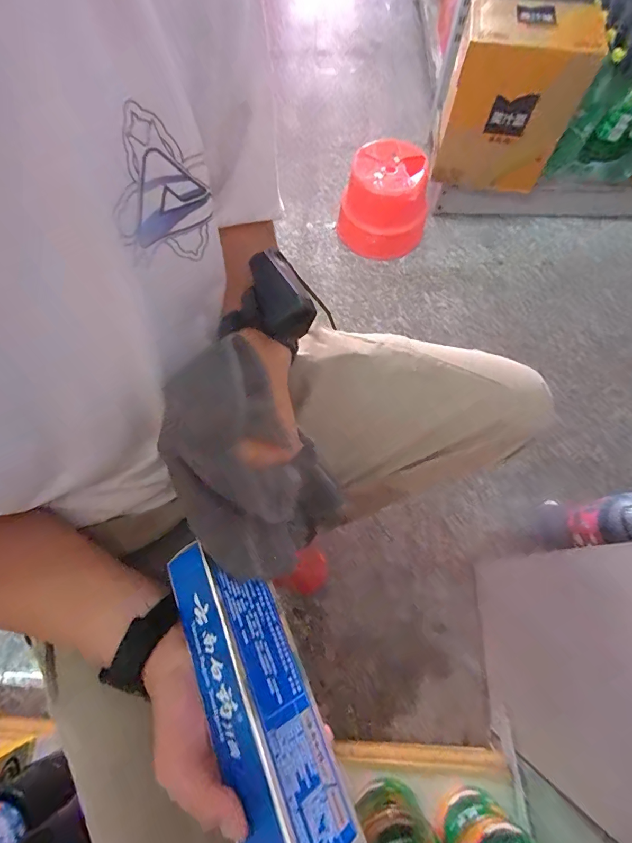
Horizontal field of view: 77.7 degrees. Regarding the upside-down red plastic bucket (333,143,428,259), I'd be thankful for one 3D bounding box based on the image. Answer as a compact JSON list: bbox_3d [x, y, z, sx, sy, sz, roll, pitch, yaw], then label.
[{"bbox_3d":[0.198,-0.632,1.154,0.252,0.229,0.214,20,70,8],"label":"upside-down red plastic bucket"}]

